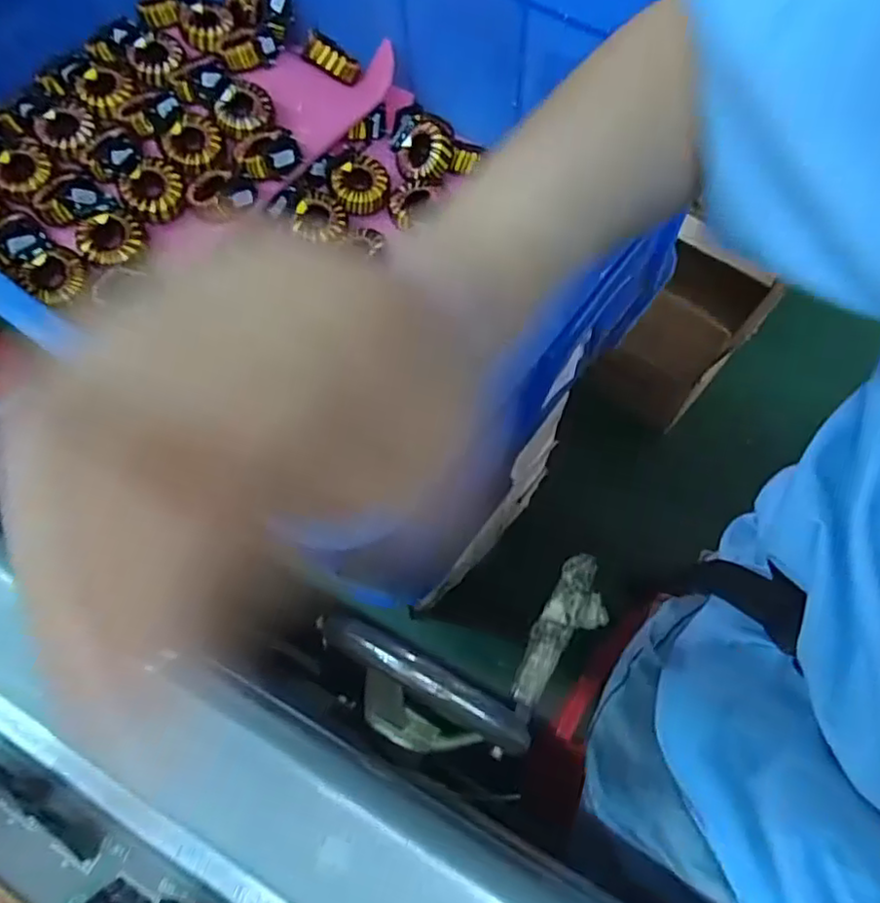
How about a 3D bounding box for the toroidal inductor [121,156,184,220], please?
[{"bbox_3d":[-0.234,-0.214,0.523,0.047,0.019,0.048,-1,65,2],"label":"toroidal inductor"}]

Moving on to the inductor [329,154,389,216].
[{"bbox_3d":[-0.069,-0.229,0.548,0.048,0.019,0.047,-1,65,2],"label":"inductor"}]

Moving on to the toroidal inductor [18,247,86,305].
[{"bbox_3d":[-0.299,-0.136,0.499,0.044,0.015,0.043,-1,65,2],"label":"toroidal inductor"}]

